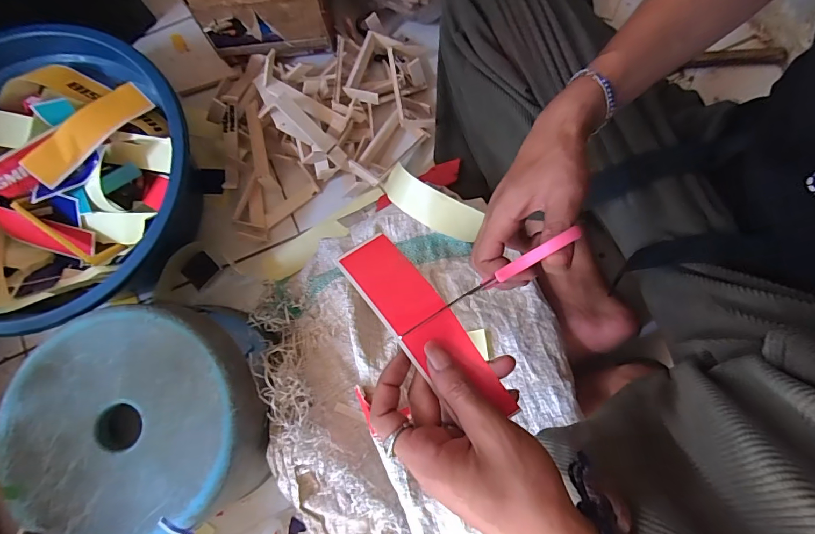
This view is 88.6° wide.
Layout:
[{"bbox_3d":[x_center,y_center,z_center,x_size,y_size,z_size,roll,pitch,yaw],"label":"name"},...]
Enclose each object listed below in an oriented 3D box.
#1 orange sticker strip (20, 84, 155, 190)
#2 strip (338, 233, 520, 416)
[{"bbox_3d":[-0.384,-0.162,0.503,0.155,0.014,0.041,-45,114,-11],"label":"orange sticker strip"},{"bbox_3d":[0.013,0.041,0.290,0.040,0.004,0.151,-35,78,-17],"label":"strip"}]

